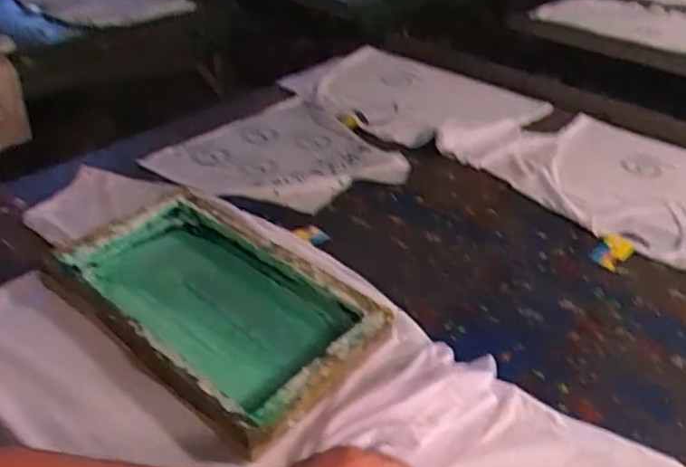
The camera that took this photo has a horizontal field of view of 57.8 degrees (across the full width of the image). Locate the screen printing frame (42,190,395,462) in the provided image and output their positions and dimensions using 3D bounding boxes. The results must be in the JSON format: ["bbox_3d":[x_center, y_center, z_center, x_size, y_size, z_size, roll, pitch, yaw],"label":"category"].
[{"bbox_3d":[-0.164,0.086,0.800,0.406,0.055,0.254,28,44,30],"label":"screen printing frame"}]

